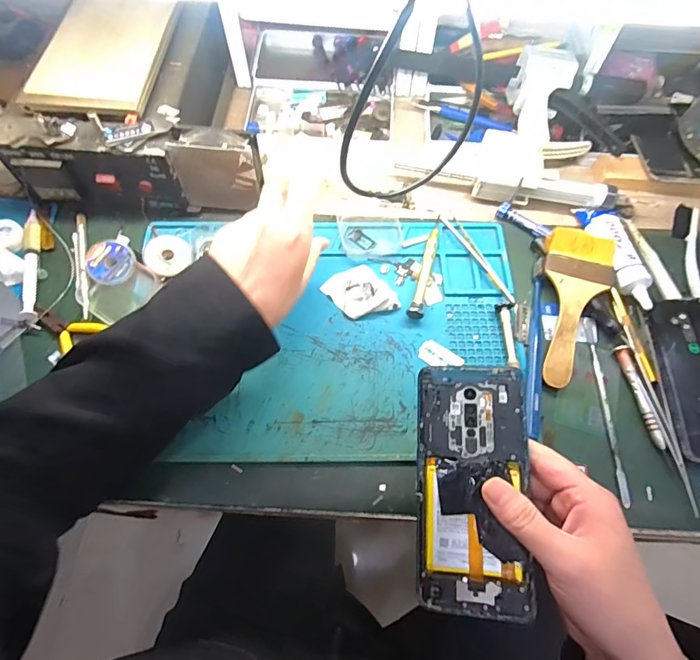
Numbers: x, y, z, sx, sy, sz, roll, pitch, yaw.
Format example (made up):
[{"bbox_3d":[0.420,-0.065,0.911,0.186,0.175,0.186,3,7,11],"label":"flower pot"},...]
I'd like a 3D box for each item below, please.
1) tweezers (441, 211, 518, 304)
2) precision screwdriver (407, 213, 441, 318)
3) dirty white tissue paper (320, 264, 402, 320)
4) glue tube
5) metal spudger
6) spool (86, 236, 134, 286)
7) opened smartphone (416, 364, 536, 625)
[{"bbox_3d":[0.133,-0.076,0.458,0.018,0.008,0.121,-25,68,-12],"label":"tweezers"},{"bbox_3d":[0.080,-0.066,0.449,0.016,0.014,0.122,17,66,6],"label":"precision screwdriver"},{"bbox_3d":[0.010,-0.036,0.433,0.046,0.016,0.067,-42,73,-18],"label":"dirty white tissue paper"},{"bbox_3d":[0.275,-0.077,0.450,0.037,0.022,0.126,-4,66,-3],"label":"glue tube"},{"bbox_3d":[0.231,0.067,0.400,0.011,0.007,0.173,4,66,1],"label":"metal spudger"},{"bbox_3d":[-0.242,-0.071,0.447,0.044,0.013,0.053,-27,69,-12],"label":"spool"},{"bbox_3d":[0.082,0.104,0.299,0.071,0.004,0.156,-1,75,15],"label":"opened smartphone"}]

